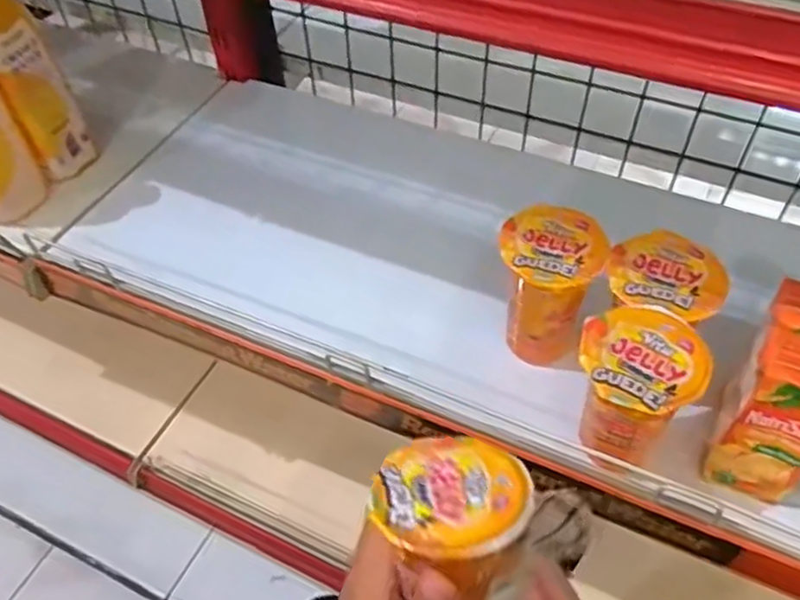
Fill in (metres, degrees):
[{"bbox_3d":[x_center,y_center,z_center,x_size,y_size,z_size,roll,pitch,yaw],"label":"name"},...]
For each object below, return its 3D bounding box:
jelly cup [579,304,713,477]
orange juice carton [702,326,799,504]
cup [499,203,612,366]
[{"bbox_3d":[0.142,0.058,0.423,0.067,0.095,0.070,-1,51,1],"label":"jelly cup"},{"bbox_3d":[0.223,0.074,0.413,0.059,0.124,0.046,17,53,15],"label":"orange juice carton"},{"bbox_3d":[0.103,-0.003,0.485,0.066,0.110,0.067,5,51,6],"label":"cup"}]

